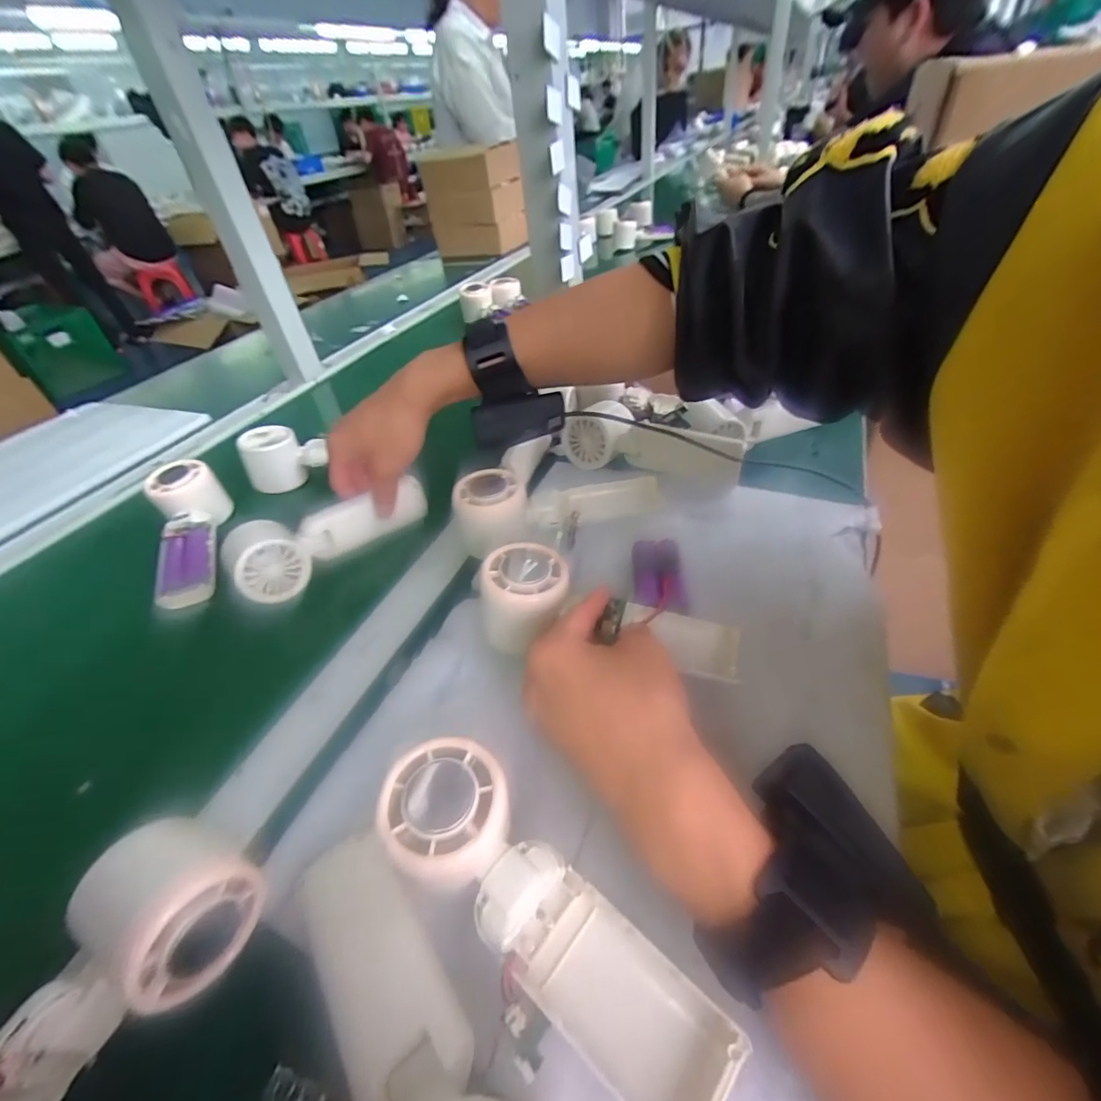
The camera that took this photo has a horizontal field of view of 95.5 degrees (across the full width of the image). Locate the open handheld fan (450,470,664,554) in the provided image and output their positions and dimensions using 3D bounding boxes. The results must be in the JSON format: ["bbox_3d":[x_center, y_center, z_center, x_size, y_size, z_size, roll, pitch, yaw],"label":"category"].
[{"bbox_3d":[0.009,-0.037,0.411,0.166,0.058,0.059,-12,43,-8],"label":"open handheld fan"}]

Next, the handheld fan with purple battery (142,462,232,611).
[{"bbox_3d":[-0.337,-0.014,0.467,0.057,0.045,0.162,-16,59,-12],"label":"handheld fan with purple battery"}]

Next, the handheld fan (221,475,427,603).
[{"bbox_3d":[-0.186,-0.018,0.427,0.162,0.048,0.054,-27,47,-28],"label":"handheld fan"}]

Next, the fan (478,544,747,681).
[{"bbox_3d":[0.034,0.044,0.320,0.161,0.040,0.068,13,43,-3],"label":"fan"}]

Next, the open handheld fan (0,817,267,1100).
[{"bbox_3d":[-0.201,0.190,0.195,0.064,0.056,0.164,25,50,28],"label":"open handheld fan"}]

